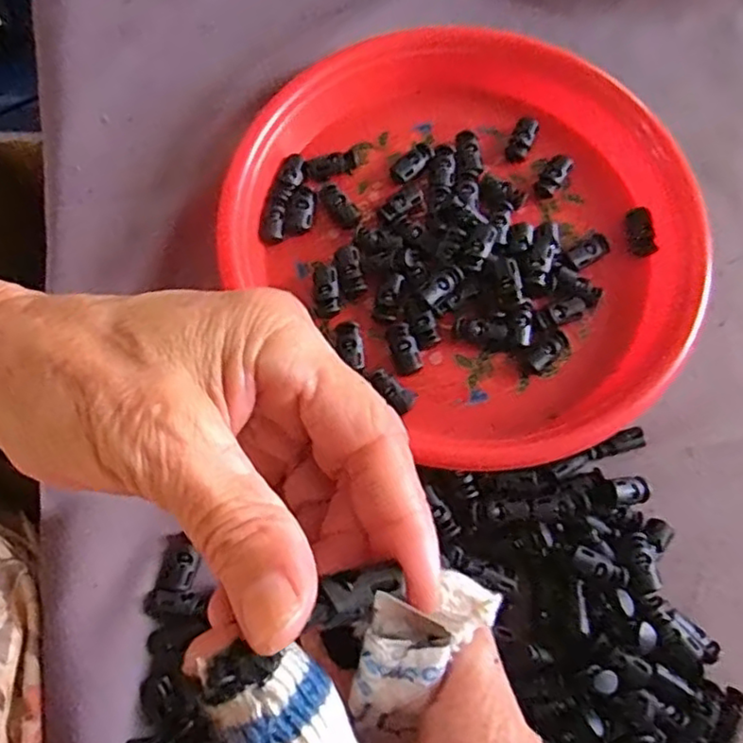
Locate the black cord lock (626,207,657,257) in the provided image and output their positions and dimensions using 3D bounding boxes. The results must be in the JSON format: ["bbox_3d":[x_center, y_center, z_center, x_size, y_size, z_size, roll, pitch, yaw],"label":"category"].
[{"bbox_3d":[0.155,-0.080,0.370,0.013,0.008,0.028,-4,73,-3],"label":"black cord lock"}]

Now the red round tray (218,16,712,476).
[{"bbox_3d":[0.060,-0.084,0.358,0.247,0.030,0.227,1,72,-2],"label":"red round tray"}]

